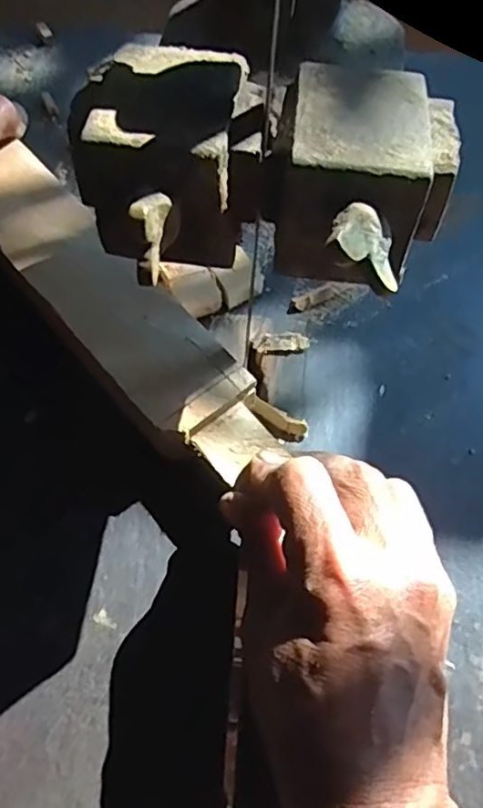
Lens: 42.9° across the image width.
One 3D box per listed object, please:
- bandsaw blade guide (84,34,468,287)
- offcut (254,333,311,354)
[{"bbox_3d":[0.006,-0.067,0.186,0.109,0.042,0.075,7,58,0],"label":"bandsaw blade guide"},{"bbox_3d":[0.022,-0.033,0.328,0.029,0.006,0.009,-4,59,-7],"label":"offcut"}]

